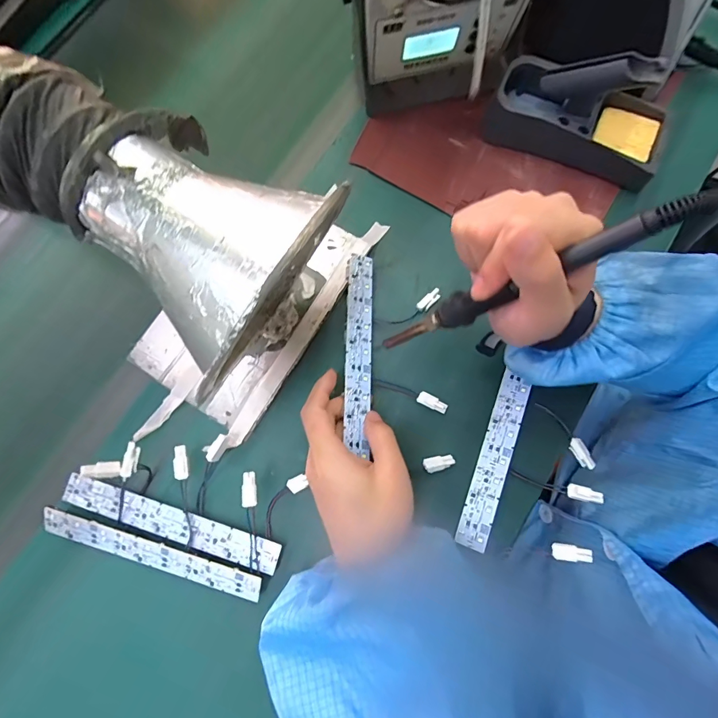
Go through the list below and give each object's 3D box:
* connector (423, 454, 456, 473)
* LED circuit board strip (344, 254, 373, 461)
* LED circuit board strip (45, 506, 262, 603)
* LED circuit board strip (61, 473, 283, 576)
[{"bbox_3d":[0.068,0.088,0.329,0.027,0.004,0.012,-15,76,0],"label":"connector"},{"bbox_3d":[0.000,-0.011,0.339,0.024,0.004,0.177,9,70,-21],"label":"LED circuit board strip"},{"bbox_3d":[-0.169,0.157,0.315,0.188,0.004,0.022,15,94,7],"label":"LED circuit board strip"},{"bbox_3d":[-0.157,0.136,0.326,0.191,0.008,0.025,17,78,7],"label":"LED circuit board strip"}]

